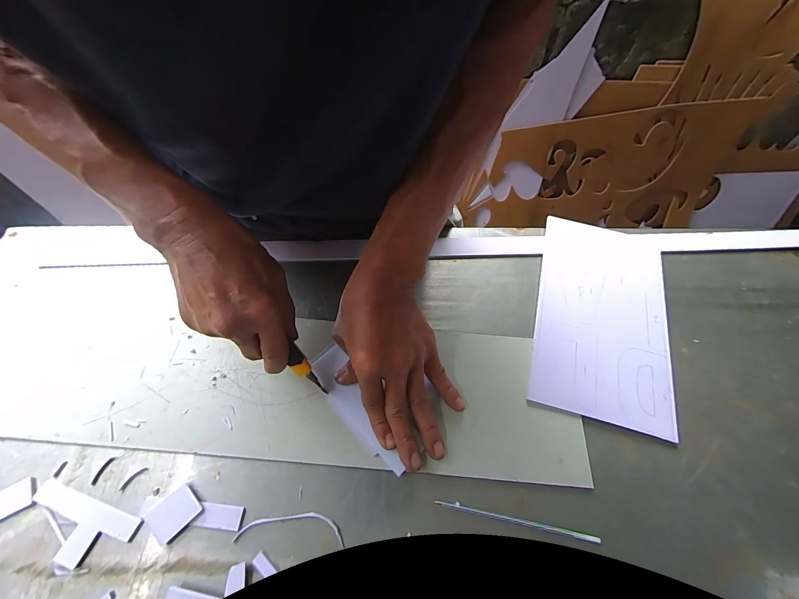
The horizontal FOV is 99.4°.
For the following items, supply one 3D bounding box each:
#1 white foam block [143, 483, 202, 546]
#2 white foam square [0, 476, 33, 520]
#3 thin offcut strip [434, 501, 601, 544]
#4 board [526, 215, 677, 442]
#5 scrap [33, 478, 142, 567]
[{"bbox_3d":[-0.186,0.176,0.279,0.029,0.004,0.038,39,66,18],"label":"white foam block"},{"bbox_3d":[-0.327,0.168,0.281,0.037,0.004,0.024,-27,65,-16],"label":"white foam square"},{"bbox_3d":[0.098,0.187,0.286,0.135,0.005,0.005,11,61,4],"label":"thin offcut strip"},{"bbox_3d":[0.226,0.012,0.382,0.137,0.007,0.241,16,62,6],"label":"board"},{"bbox_3d":[-0.263,0.185,0.275,0.093,0.004,0.042,18,62,8],"label":"scrap"}]

